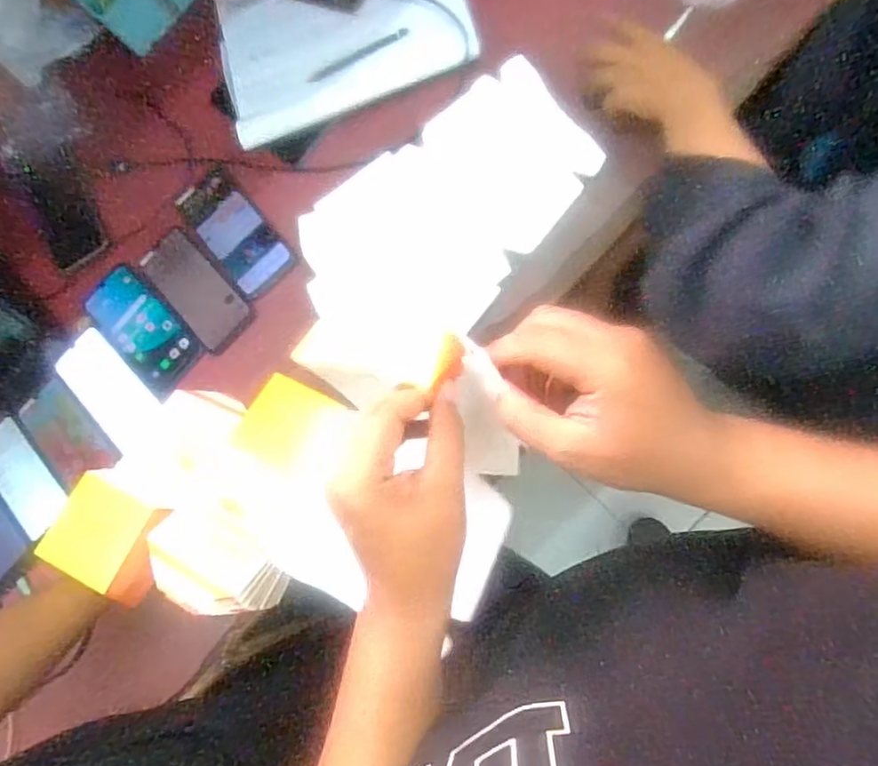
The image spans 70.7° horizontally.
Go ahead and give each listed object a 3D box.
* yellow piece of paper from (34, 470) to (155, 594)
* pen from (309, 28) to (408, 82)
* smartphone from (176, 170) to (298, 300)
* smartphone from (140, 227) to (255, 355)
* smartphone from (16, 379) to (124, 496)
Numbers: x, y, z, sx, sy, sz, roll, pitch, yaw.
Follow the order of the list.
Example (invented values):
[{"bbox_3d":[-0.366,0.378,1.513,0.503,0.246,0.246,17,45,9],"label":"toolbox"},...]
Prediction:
[{"bbox_3d":[-0.342,0.143,0.614,0.092,0.006,0.089,18,65,18],"label":"yellow piece of paper"},{"bbox_3d":[-0.097,-0.392,0.741,0.127,0.012,0.014,-23,77,9],"label":"pen"},{"bbox_3d":[-0.249,-0.184,0.752,0.076,0.010,0.172,-41,74,5],"label":"smartphone"},{"bbox_3d":[-0.297,-0.114,0.753,0.073,0.008,0.161,-43,74,4],"label":"smartphone"},{"bbox_3d":[-0.461,0.067,0.763,0.081,0.005,0.136,-45,74,3],"label":"smartphone"}]

